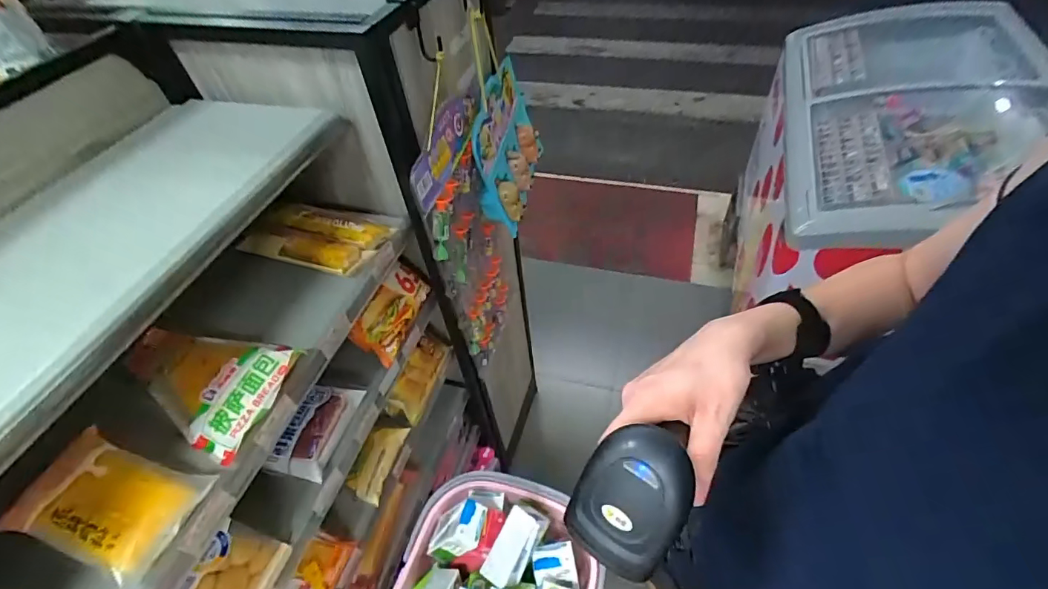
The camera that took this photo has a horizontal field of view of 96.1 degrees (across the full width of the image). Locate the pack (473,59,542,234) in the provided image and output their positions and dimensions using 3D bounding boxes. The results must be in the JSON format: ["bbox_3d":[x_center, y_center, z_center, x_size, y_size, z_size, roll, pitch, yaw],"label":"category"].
[{"bbox_3d":[-0.022,-0.277,0.854,0.065,0.212,0.249,5,50,9],"label":"pack"}]

